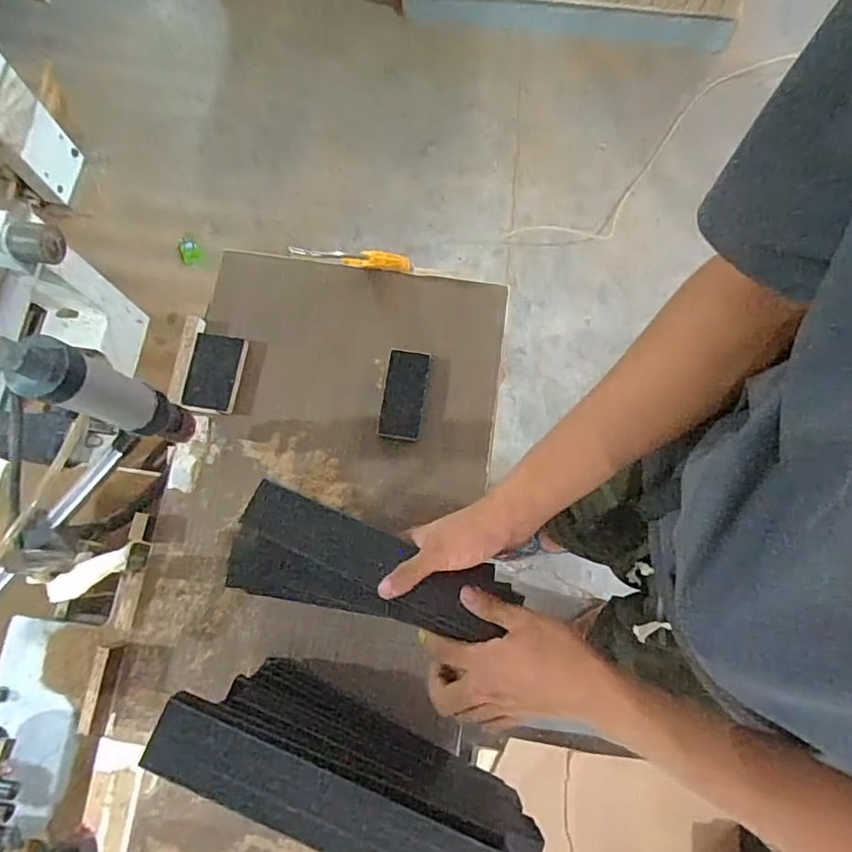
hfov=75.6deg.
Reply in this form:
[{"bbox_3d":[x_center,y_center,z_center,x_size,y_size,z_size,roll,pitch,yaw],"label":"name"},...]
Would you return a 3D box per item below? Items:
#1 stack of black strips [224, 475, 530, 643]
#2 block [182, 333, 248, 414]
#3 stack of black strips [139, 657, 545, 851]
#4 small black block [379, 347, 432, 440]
[{"bbox_3d":[-0.058,0.149,0.554,0.268,0.047,0.103,18,76,1],"label":"stack of black strips"},{"bbox_3d":[-0.252,-0.065,0.658,0.059,0.016,0.089,9,76,1],"label":"block"},{"bbox_3d":[-0.067,0.305,0.493,0.317,0.166,0.066,22,76,4],"label":"stack of black strips"},{"bbox_3d":[-0.026,-0.039,0.662,0.049,0.019,0.105,8,76,1],"label":"small black block"}]

